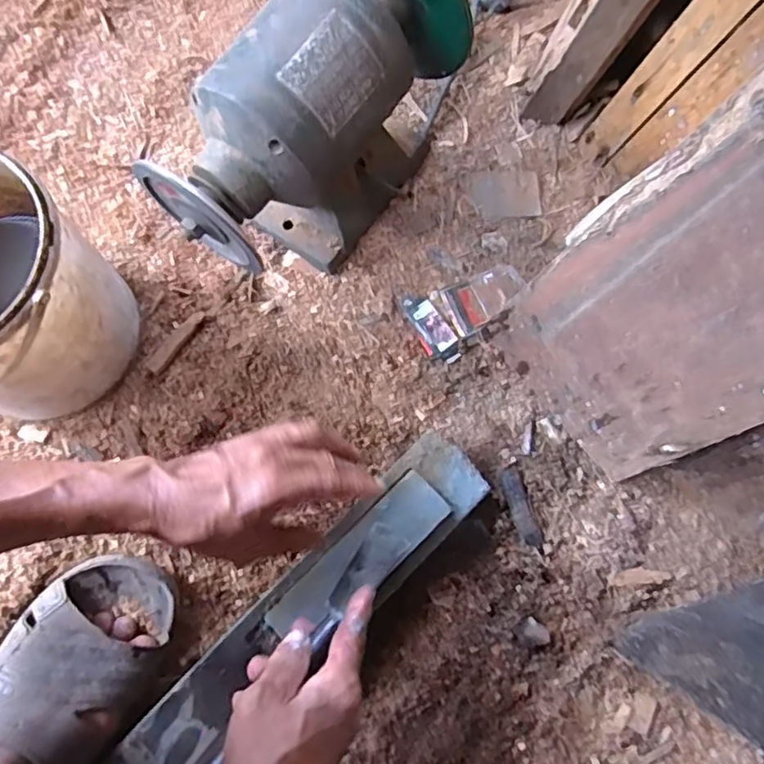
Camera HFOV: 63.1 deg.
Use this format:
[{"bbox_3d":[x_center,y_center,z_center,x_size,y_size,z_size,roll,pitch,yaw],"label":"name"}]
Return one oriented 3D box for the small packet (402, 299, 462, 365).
[{"bbox_3d":[0.048,-0.049,0.591,0.031,0.008,0.071,-28,90,8],"label":"small packet"}]

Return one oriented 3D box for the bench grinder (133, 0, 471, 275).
[{"bbox_3d":[-0.051,-0.216,0.541,0.123,0.192,0.277,38,80,8],"label":"bench grinder"}]

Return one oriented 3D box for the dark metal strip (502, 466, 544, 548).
[{"bbox_3d":[0.126,0.114,0.566,0.019,0.007,0.071,-15,77,-3],"label":"dark metal strip"}]

